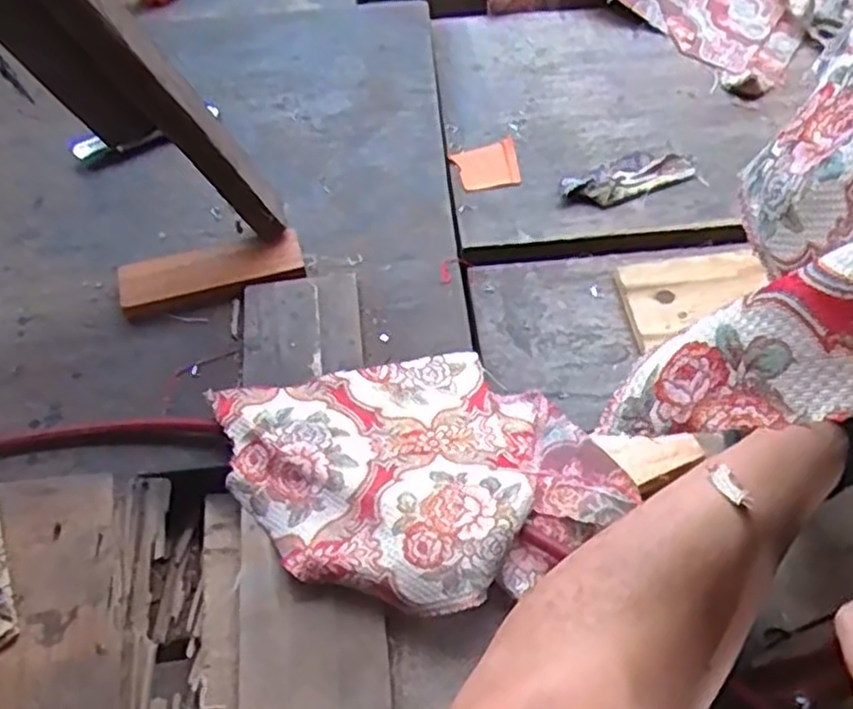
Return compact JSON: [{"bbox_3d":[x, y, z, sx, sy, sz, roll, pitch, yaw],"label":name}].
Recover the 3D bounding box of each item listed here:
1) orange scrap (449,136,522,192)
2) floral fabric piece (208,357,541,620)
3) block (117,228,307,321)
[{"bbox_3d":[0.065,-0.205,0.807,0.067,0.004,0.067,-10,57,-3],"label":"orange scrap"},{"bbox_3d":[-0.027,0.091,0.578,0.238,0.030,0.218,-2,57,3],"label":"floral fabric piece"},{"bbox_3d":[-0.204,-0.078,0.710,0.168,0.016,0.052,-15,58,-6],"label":"block"}]

